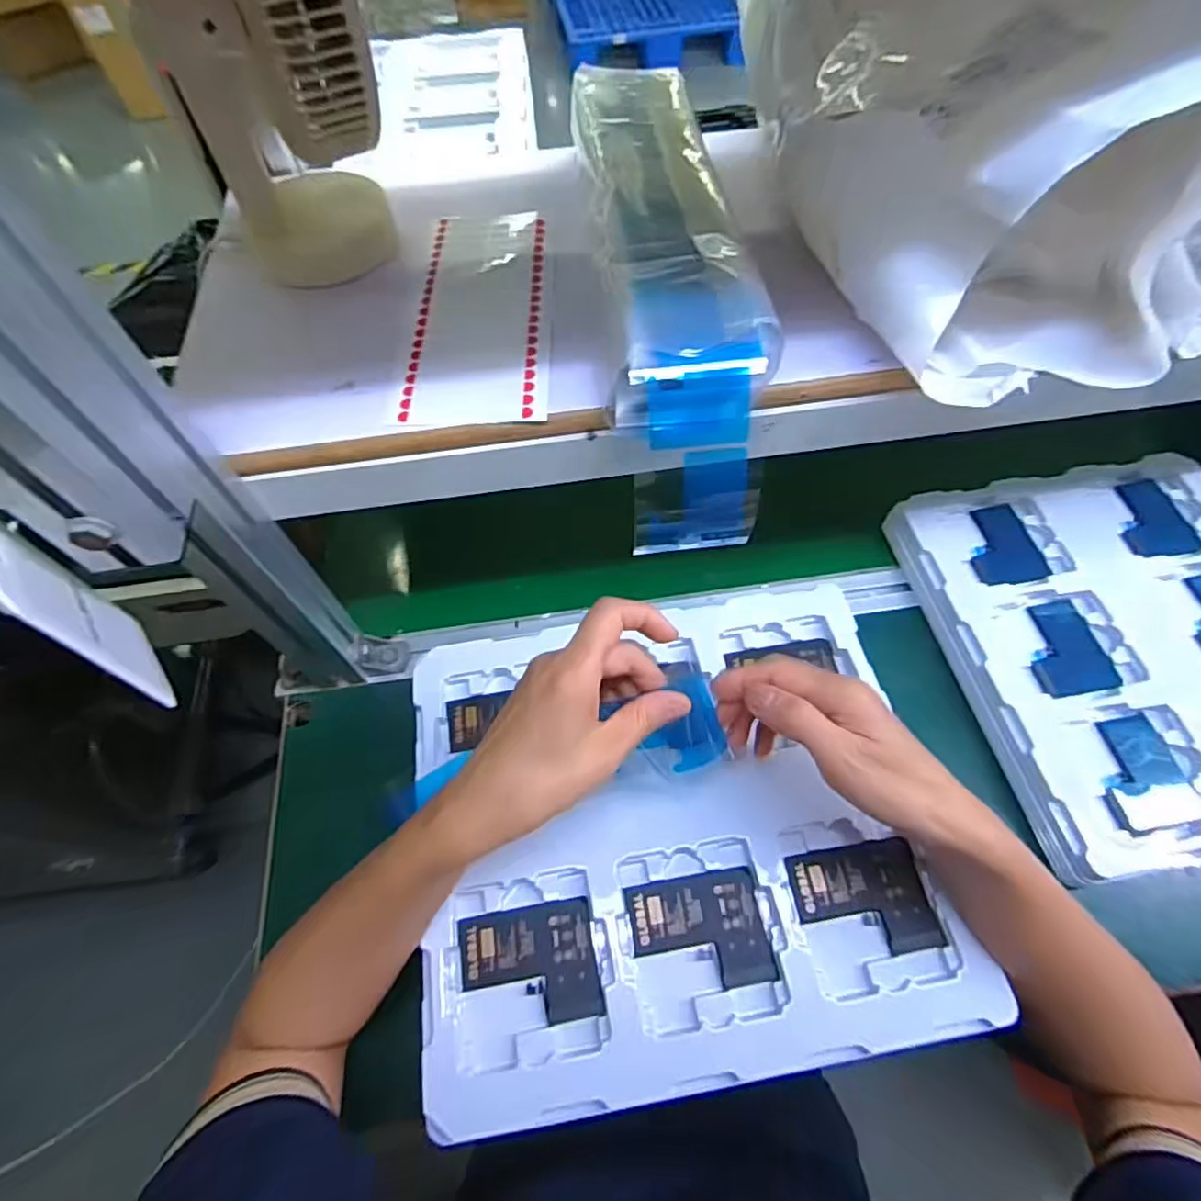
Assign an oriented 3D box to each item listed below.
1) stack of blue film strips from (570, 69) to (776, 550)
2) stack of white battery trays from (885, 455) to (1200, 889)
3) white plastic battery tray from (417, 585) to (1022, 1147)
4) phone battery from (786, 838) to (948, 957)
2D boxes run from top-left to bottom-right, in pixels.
[{"bbox_3d":[0.036,-0.212,0.378,0.085,0.092,0.359,-6,75,-2],"label":"stack of blue film strips"},{"bbox_3d":[0.433,0.029,0.507,0.286,0.040,0.322,-10,60,-4],"label":"stack of white battery trays"},{"bbox_3d":[0.045,0.133,0.395,0.308,0.017,0.281,-9,60,-3],"label":"white plastic battery tray"},{"bbox_3d":[0.158,0.179,0.376,0.079,0.006,0.061,-8,60,-3],"label":"phone battery"}]

